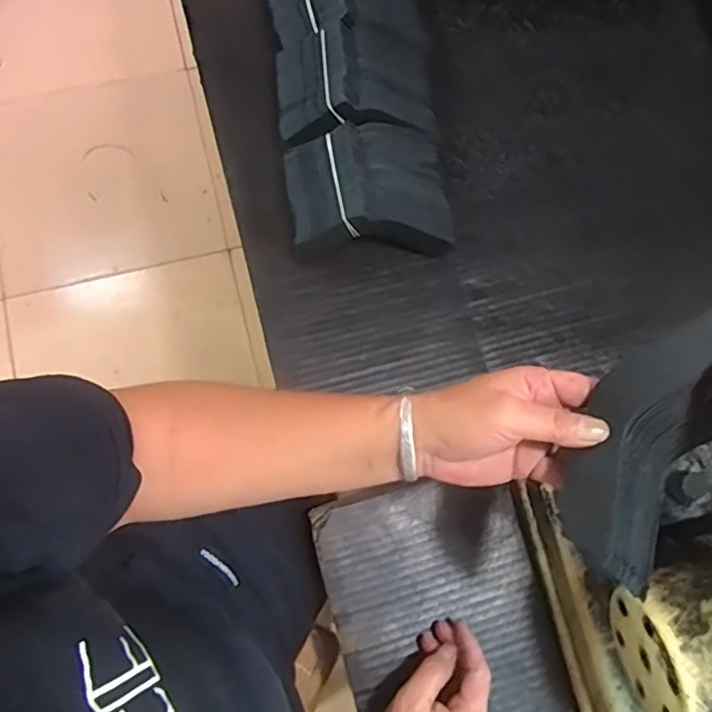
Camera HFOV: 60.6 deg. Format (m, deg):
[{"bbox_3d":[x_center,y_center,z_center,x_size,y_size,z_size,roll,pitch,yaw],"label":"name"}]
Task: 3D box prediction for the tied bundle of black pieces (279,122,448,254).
[{"bbox_3d":[0.012,-0.154,0.584,0.152,0.071,0.117,-8,75,-4],"label":"tied bundle of black pieces"}]

